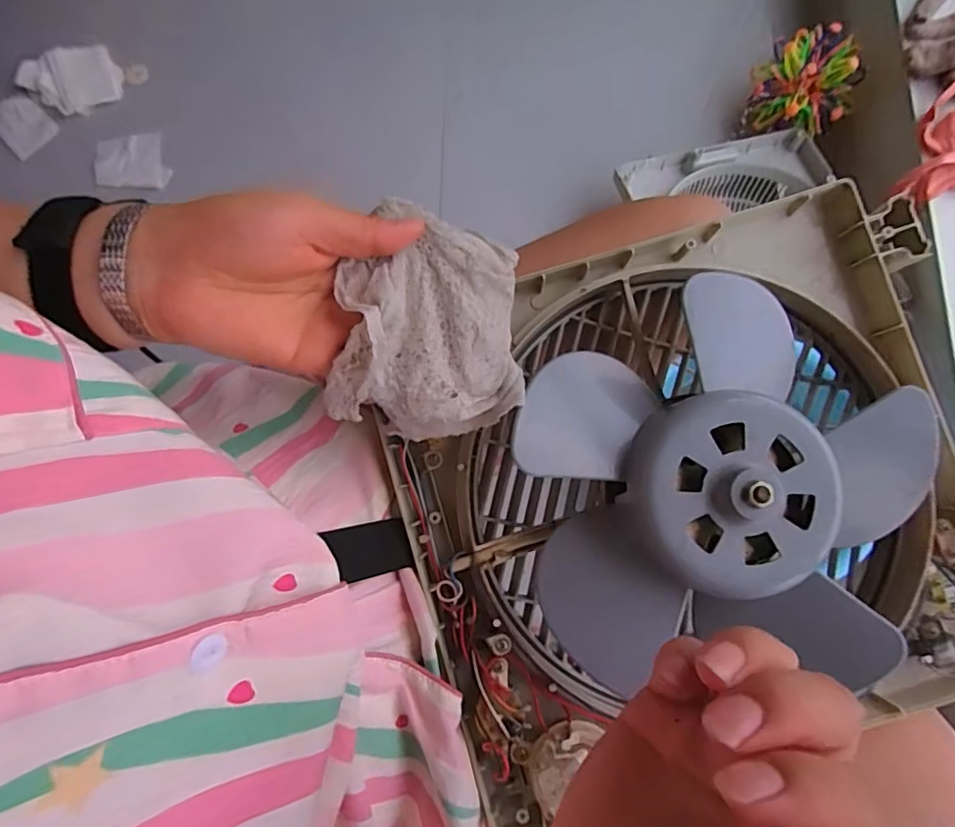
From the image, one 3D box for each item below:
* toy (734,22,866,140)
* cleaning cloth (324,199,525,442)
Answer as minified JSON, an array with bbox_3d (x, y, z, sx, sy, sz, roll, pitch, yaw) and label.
[{"bbox_3d":[0.533,-0.536,0.919,0.143,0.117,0.125,15,79,4],"label":"toy"},{"bbox_3d":[-0.022,-0.044,0.291,0.091,0.055,0.105,8,79,3],"label":"cleaning cloth"}]

